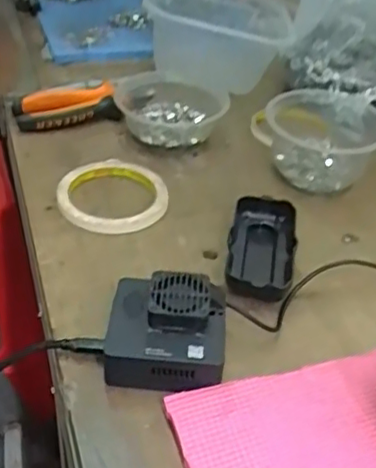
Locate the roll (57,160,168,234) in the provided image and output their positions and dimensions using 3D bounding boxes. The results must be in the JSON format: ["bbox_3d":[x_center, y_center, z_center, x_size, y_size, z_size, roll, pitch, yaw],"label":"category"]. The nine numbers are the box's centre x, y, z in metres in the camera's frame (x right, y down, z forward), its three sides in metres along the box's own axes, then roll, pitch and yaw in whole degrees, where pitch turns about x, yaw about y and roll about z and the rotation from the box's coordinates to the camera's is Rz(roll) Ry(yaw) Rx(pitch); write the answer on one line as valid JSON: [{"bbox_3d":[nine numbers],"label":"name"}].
[{"bbox_3d":[-0.068,-0.038,0.567,0.100,0.019,0.098,3,40,-3],"label":"roll"}]

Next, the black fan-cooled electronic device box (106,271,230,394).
[{"bbox_3d":[-0.015,0.065,0.422,0.079,0.045,0.073,5,39,0],"label":"black fan-cooled electronic device box"}]

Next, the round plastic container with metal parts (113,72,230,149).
[{"bbox_3d":[-0.018,-0.131,0.659,0.112,0.039,0.099,-2,40,-9],"label":"round plastic container with metal parts"}]

